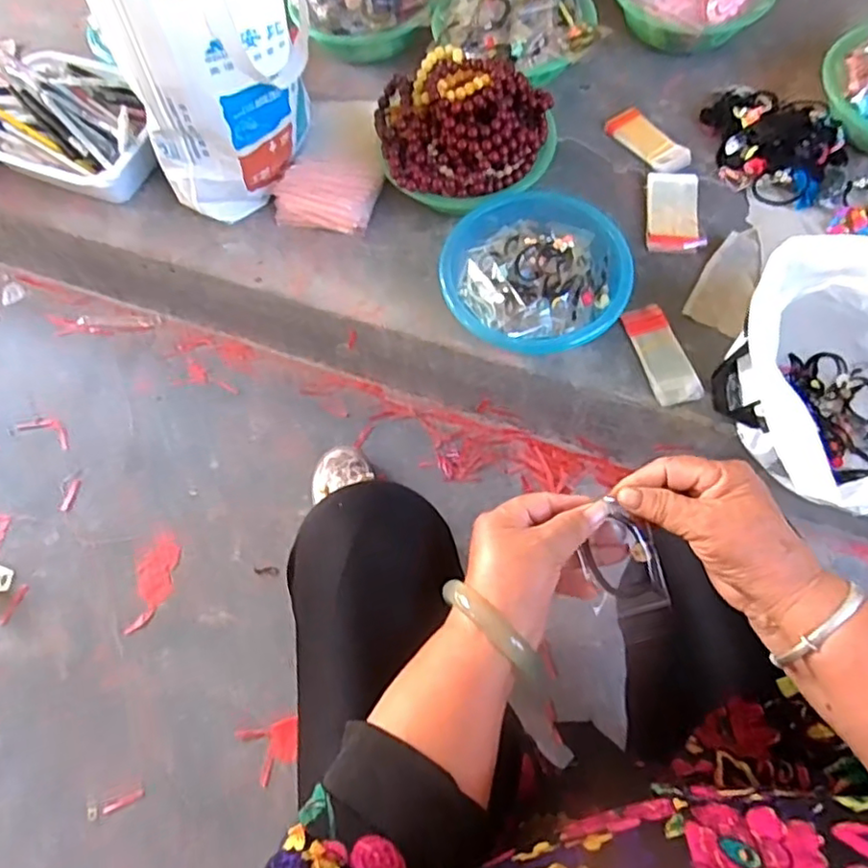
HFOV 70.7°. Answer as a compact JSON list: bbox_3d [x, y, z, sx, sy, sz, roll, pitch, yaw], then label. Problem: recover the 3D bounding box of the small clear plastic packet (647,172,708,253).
[{"bbox_3d":[0.325,-0.300,0.830,0.070,0.014,0.127,1,67,5],"label":"small clear plastic packet"}]

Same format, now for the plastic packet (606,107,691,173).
[{"bbox_3d":[0.309,-0.424,0.888,0.054,0.022,0.131,-34,69,-10],"label":"plastic packet"}]

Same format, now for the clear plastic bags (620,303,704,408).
[{"bbox_3d":[0.283,-0.099,0.756,0.058,0.008,0.132,-15,66,-3],"label":"clear plastic bags"}]

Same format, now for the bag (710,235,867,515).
[{"bbox_3d":[0.445,-0.065,0.656,0.212,0.161,0.281,-18,67,-4],"label":"bag"}]

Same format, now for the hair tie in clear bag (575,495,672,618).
[{"bbox_3d":[0.124,0.086,0.405,0.048,0.014,0.068,-17,92,5],"label":"hair tie in clear bag"}]

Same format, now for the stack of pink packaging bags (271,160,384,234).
[{"bbox_3d":[-0.150,-0.328,0.841,0.146,0.024,0.088,9,105,7],"label":"stack of pink packaging bags"}]

